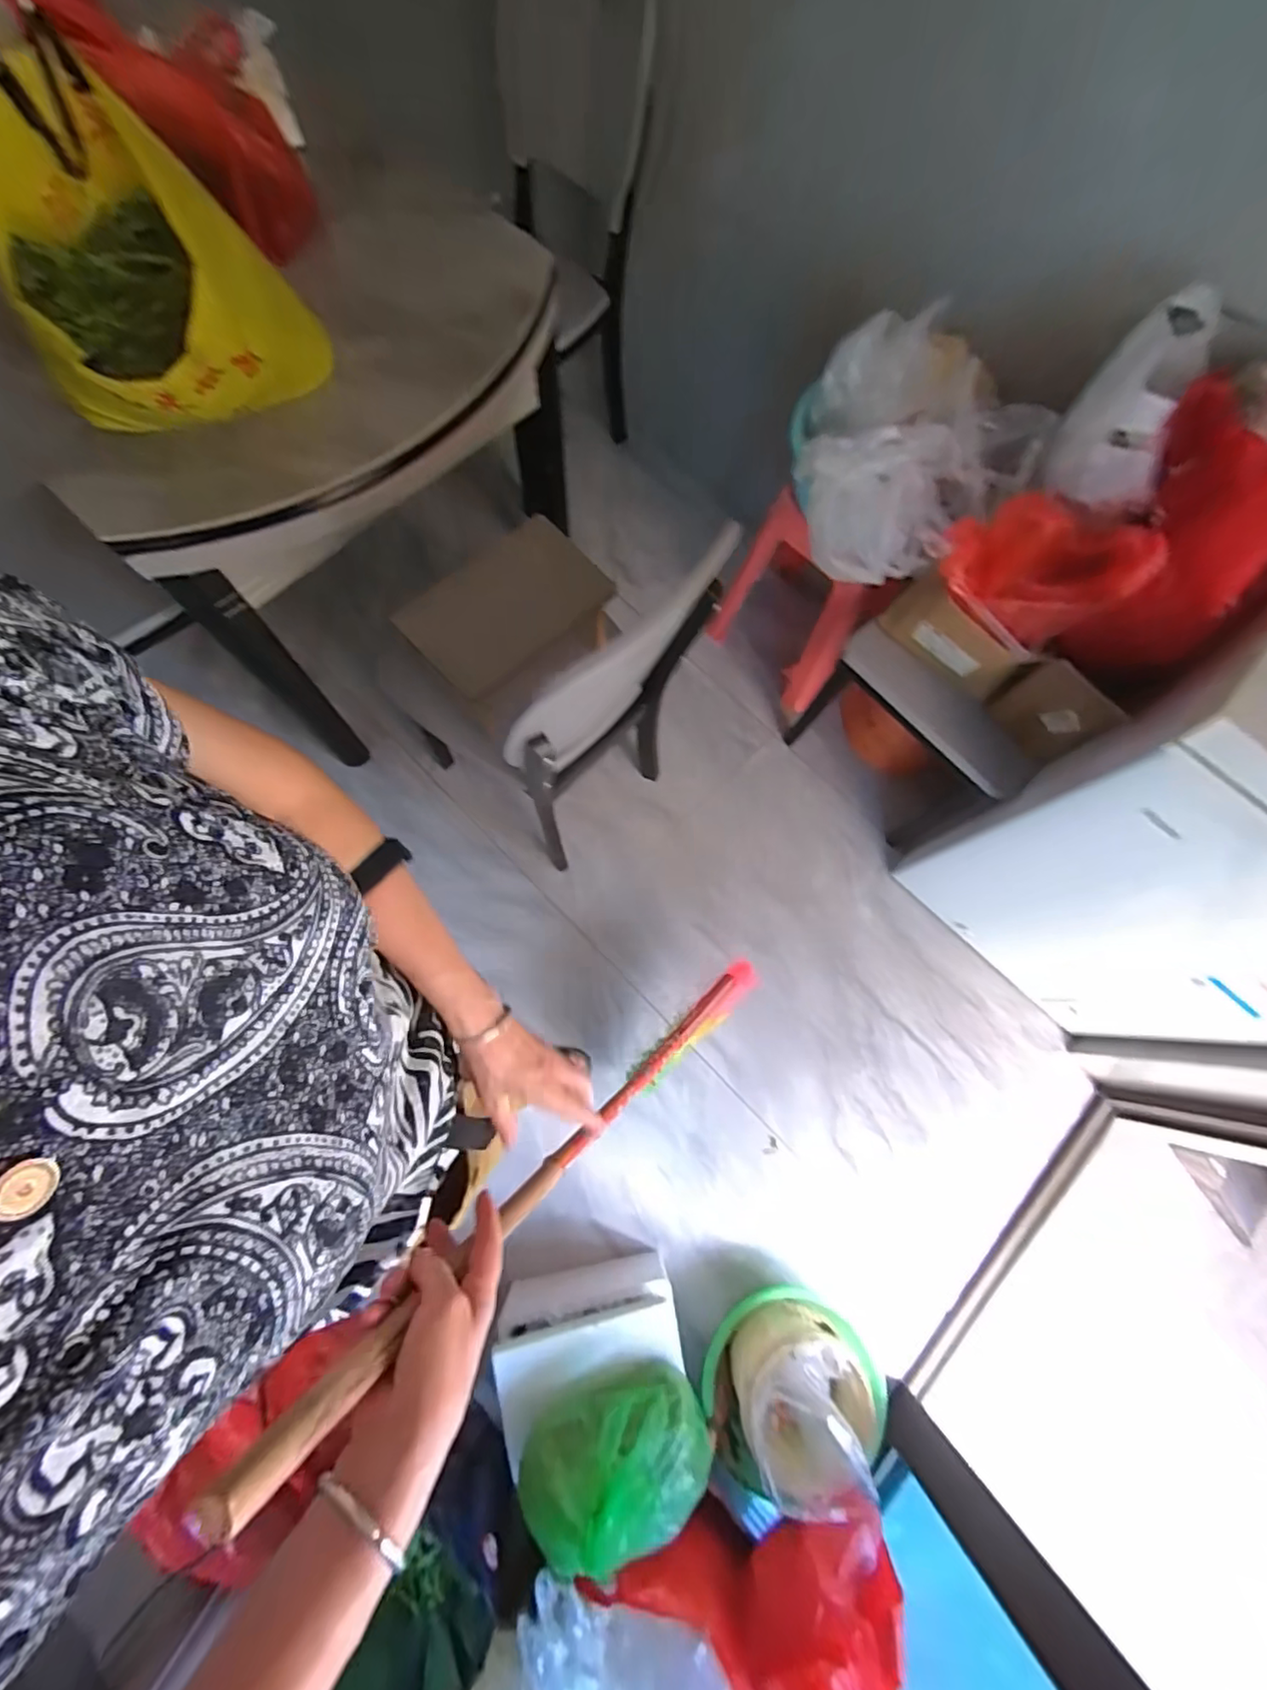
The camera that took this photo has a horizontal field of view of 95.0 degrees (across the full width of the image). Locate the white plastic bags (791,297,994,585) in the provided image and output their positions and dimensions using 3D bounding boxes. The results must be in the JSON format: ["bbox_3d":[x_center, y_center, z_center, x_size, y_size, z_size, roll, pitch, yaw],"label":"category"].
[{"bbox_3d":[0.437,-0.666,1.006,0.319,0.216,0.388,19,75,0],"label":"white plastic bags"}]

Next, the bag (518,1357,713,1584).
[{"bbox_3d":[-0.025,0.972,0.900,0.299,0.158,0.177,-14,78,-8],"label":"bag"}]

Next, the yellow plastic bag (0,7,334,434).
[{"bbox_3d":[-0.589,-0.666,0.702,0.253,0.243,0.306,20,75,1],"label":"yellow plastic bag"}]

